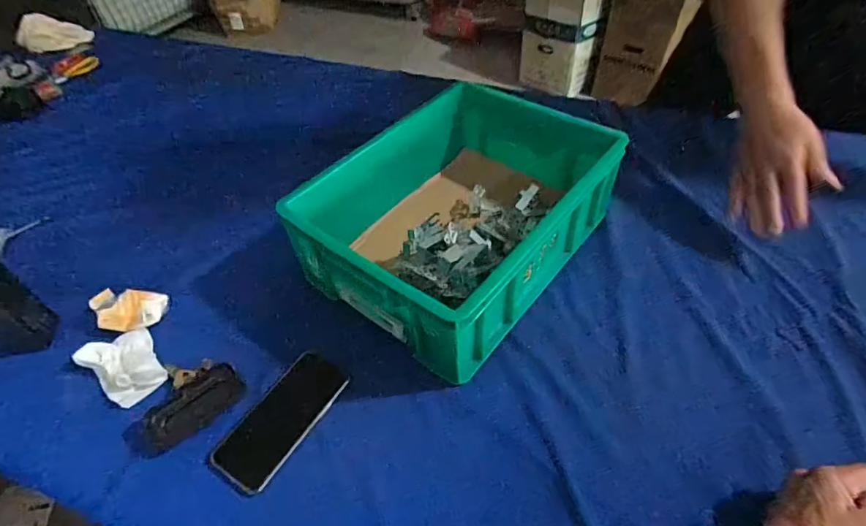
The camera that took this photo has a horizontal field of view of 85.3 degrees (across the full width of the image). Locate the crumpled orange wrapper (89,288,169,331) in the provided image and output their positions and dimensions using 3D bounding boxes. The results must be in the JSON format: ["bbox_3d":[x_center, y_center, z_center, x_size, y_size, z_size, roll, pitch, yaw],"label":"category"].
[{"bbox_3d":[-0.422,0.065,0.653,0.081,0.042,0.062,-3,48,2],"label":"crumpled orange wrapper"}]

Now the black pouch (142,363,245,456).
[{"bbox_3d":[-0.285,0.171,0.558,0.118,0.022,0.056,-32,54,-22],"label":"black pouch"}]

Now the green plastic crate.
[{"bbox_3d":[0.037,-0.080,0.688,0.317,0.147,0.411,31,57,27],"label":"green plastic crate"}]

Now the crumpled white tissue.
[{"bbox_3d":[-0.393,0.128,0.603,0.112,0.022,0.077,31,57,28],"label":"crumpled white tissue"}]

